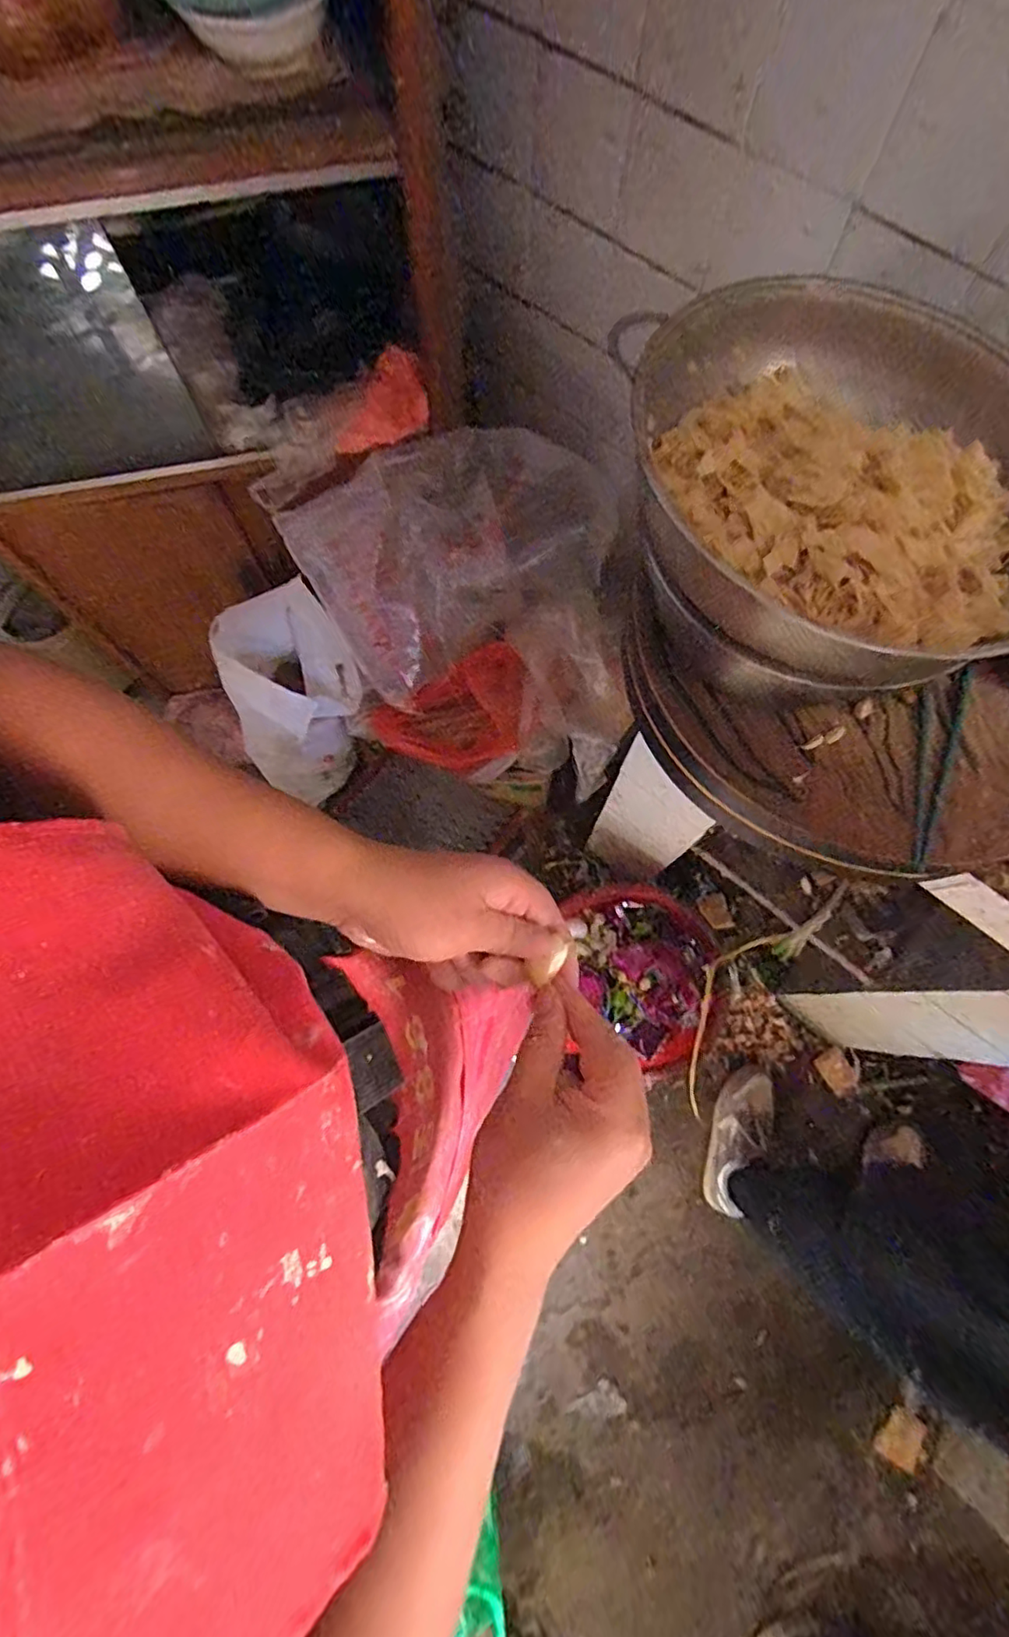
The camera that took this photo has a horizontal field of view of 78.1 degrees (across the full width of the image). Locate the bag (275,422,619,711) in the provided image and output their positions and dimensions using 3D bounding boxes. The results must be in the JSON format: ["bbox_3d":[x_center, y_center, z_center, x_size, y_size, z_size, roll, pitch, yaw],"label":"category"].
[{"bbox_3d":[-0.081,-0.440,1.042,0.503,0.349,0.095,-24,30,13],"label":"bag"}]

